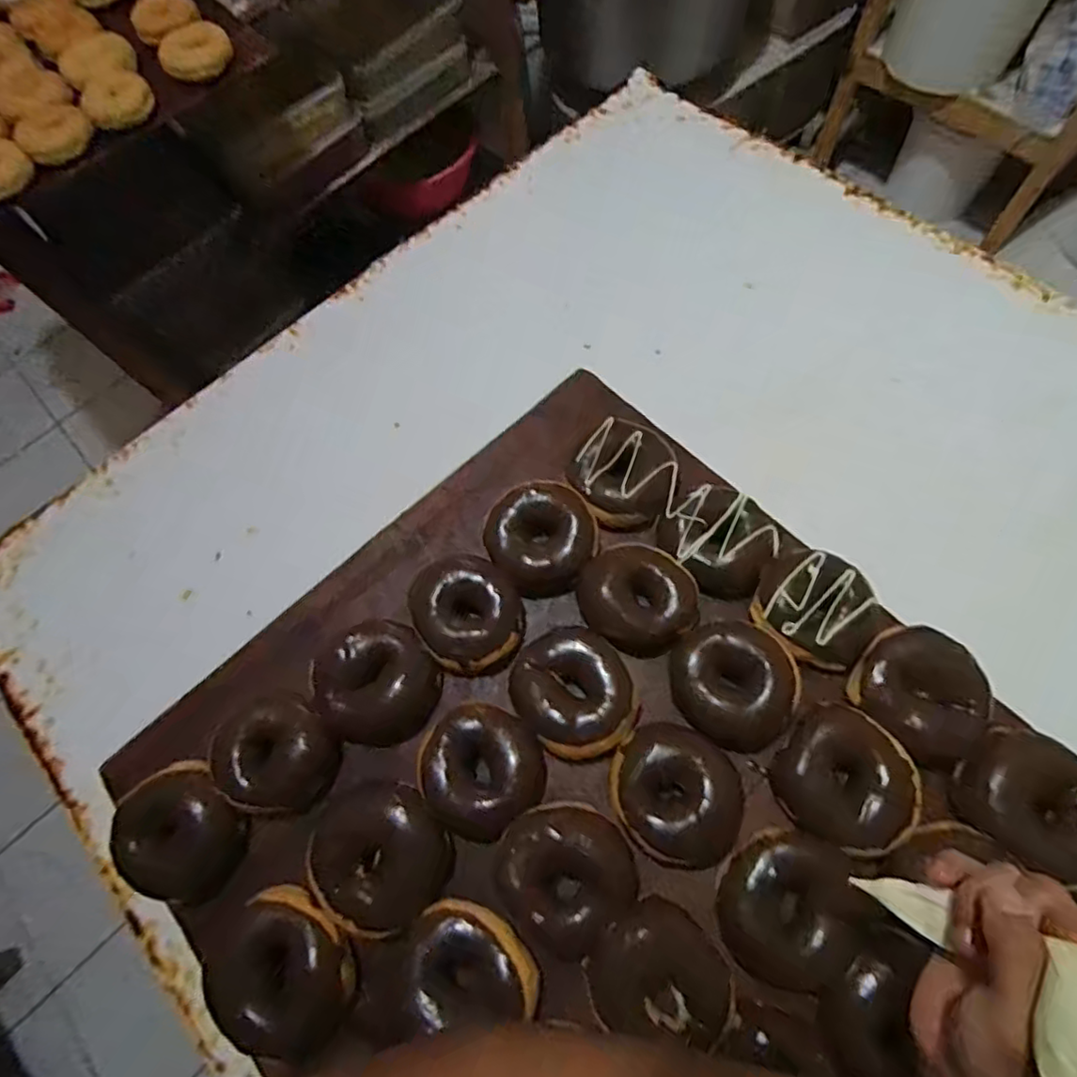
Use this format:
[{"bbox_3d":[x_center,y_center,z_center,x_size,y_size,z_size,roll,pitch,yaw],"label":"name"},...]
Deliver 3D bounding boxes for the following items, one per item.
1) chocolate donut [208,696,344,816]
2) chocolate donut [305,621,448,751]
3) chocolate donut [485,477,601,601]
[{"bbox_3d":[-0.210,0.172,0.481,0.096,0.030,0.087,11,66,5],"label":"chocolate donut"},{"bbox_3d":[-0.134,0.122,0.505,0.092,0.046,0.099,0,66,0],"label":"chocolate donut"},{"bbox_3d":[-0.001,0.000,0.536,0.102,0.035,0.097,0,66,0],"label":"chocolate donut"}]

